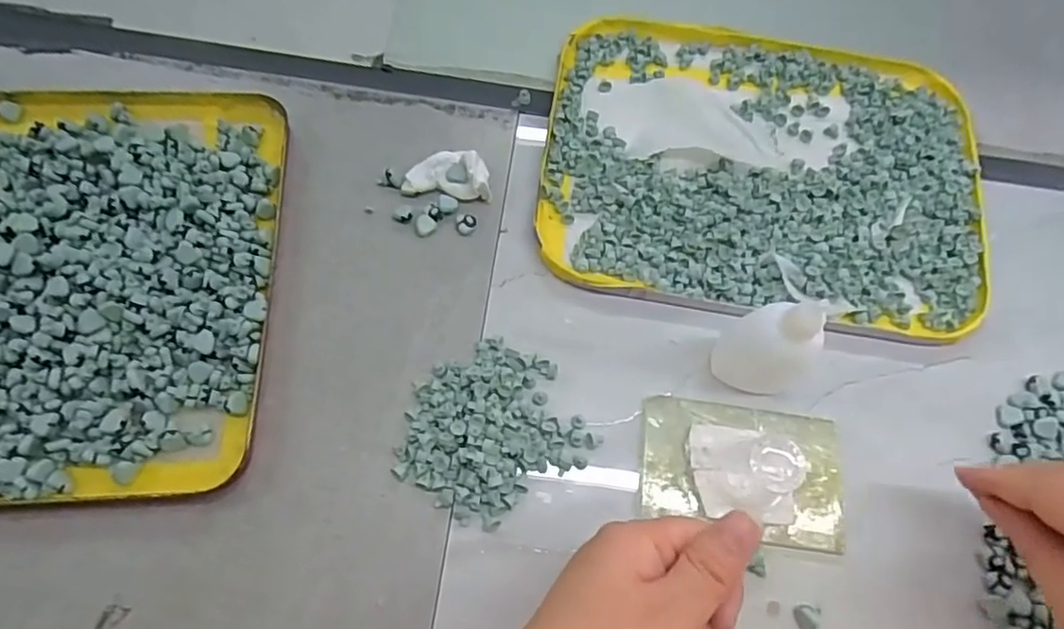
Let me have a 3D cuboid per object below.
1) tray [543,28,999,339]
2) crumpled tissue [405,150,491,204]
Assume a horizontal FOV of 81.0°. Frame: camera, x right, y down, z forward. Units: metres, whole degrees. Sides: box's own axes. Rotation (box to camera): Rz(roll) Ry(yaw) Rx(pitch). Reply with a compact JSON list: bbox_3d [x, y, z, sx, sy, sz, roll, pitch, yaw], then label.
[{"bbox_3d":[0.146,-0.095,0.400,0.269,0.024,0.203,9,69,-2],"label":"tray"},{"bbox_3d":[-0.049,-0.086,0.379,0.050,0.019,0.026,15,69,1],"label":"crumpled tissue"}]

